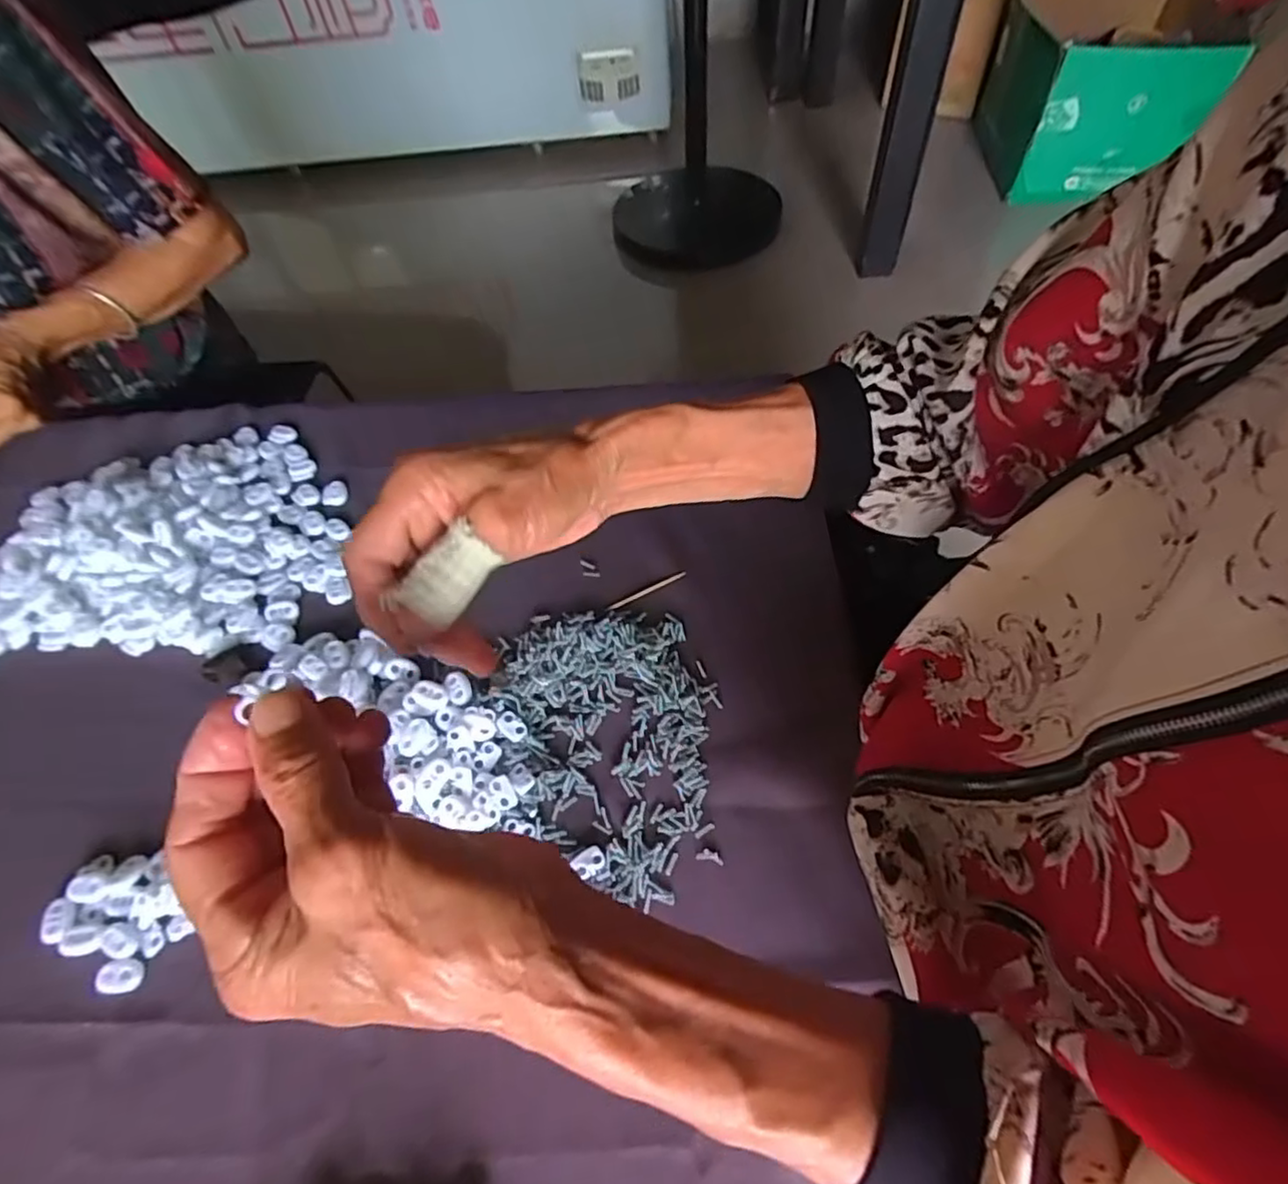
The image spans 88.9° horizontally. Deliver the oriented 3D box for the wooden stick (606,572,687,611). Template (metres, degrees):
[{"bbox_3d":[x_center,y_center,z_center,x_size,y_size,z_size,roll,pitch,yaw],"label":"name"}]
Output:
[{"bbox_3d":[0.001,-0.001,0.456,0.061,0.004,0.005,-23,56,-11],"label":"wooden stick"}]

